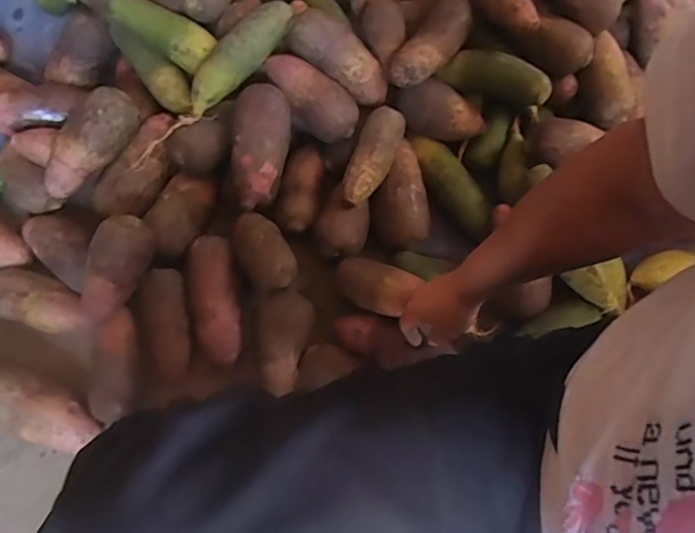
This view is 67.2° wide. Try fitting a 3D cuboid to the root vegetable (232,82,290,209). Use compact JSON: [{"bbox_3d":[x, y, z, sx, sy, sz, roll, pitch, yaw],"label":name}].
[{"bbox_3d":[-0.116,-0.161,0.706,0.075,0.073,0.161,4,88,1],"label":"root vegetable"}]

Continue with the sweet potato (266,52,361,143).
[{"bbox_3d":[-0.054,-0.234,0.738,0.148,0.068,0.072,43,76,-5],"label":"sweet potato"}]

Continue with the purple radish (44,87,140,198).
[{"bbox_3d":[-0.355,-0.168,0.707,0.071,0.052,0.165,42,95,12],"label":"purple radish"}]

